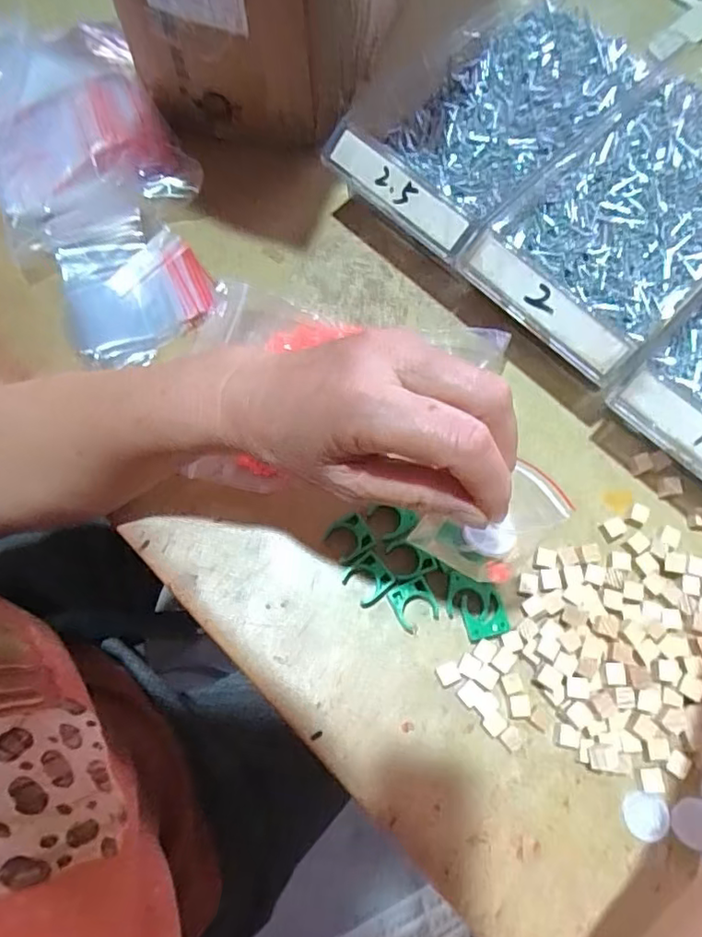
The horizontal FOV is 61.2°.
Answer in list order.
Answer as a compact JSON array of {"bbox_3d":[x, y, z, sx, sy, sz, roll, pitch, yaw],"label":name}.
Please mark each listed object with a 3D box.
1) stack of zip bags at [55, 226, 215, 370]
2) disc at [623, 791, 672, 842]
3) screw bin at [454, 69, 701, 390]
[{"bbox_3d":[-0.148,-0.120,0.411,0.096,0.013,0.095,-19,72,-6],"label":"stack of zip bags"},{"bbox_3d":[0.157,0.185,0.315,0.024,0.004,0.023,0,71,0],"label":"disc"},{"bbox_3d":[0.198,-0.176,0.399,0.266,0.049,0.133,-43,76,-13],"label":"screw bin"}]

